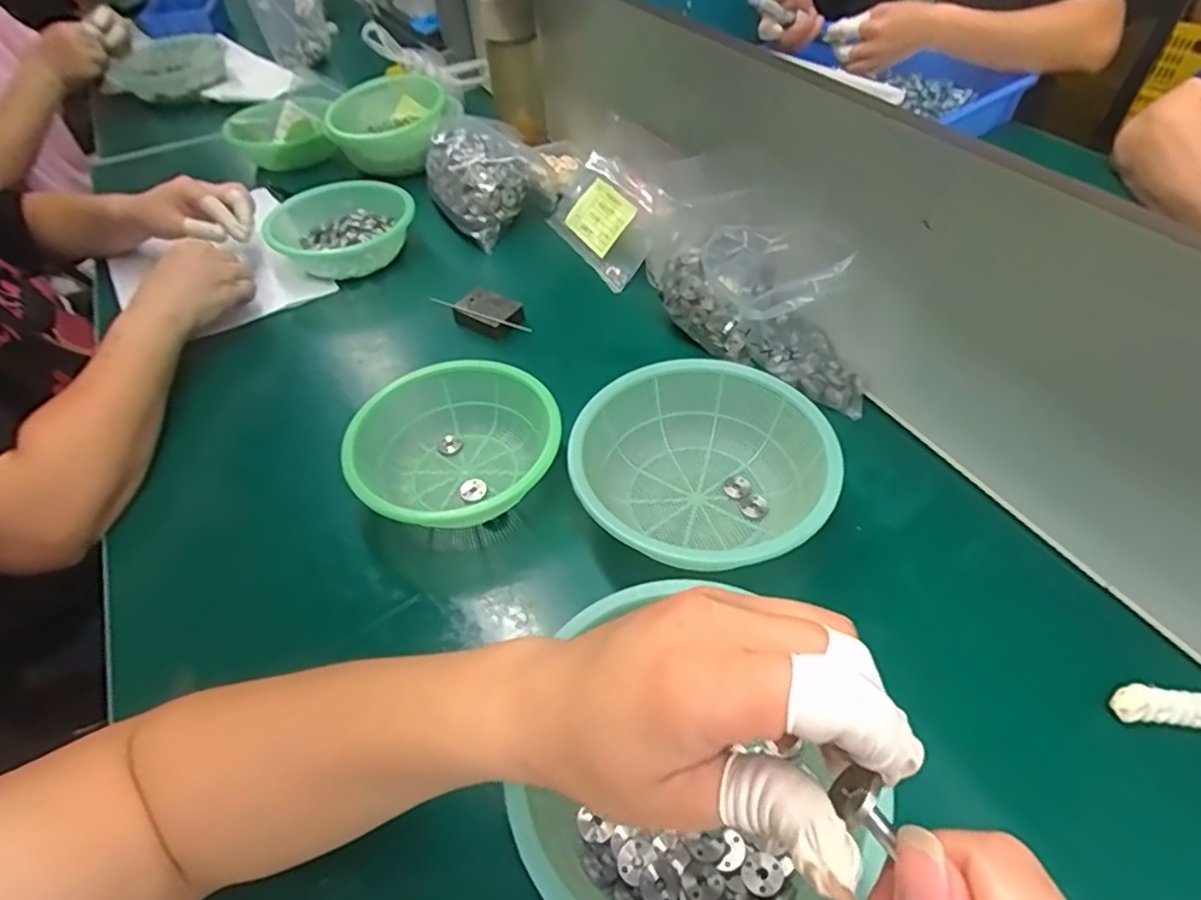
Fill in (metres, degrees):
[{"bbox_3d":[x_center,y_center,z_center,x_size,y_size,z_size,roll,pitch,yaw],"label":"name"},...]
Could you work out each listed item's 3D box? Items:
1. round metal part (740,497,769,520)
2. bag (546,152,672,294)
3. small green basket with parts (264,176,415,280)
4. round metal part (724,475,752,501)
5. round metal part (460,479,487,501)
[{"bbox_3d":[0.119,0.044,0.501,0.020,0.004,0.019,-2,47,2],"label":"round metal part"},{"bbox_3d":[0.007,-0.272,0.750,0.109,0.017,0.181,-49,51,20],"label":"bag"},{"bbox_3d":[-0.305,-0.261,0.775,0.163,0.054,0.138,-26,51,-19],"label":"small green basket with parts"},{"bbox_3d":[0.109,0.029,0.515,0.022,0.004,0.022,-2,47,2],"label":"round metal part"},{"bbox_3d":[-0.104,0.032,0.528,0.020,0.018,0.010,-1,8,-19],"label":"round metal part"}]

